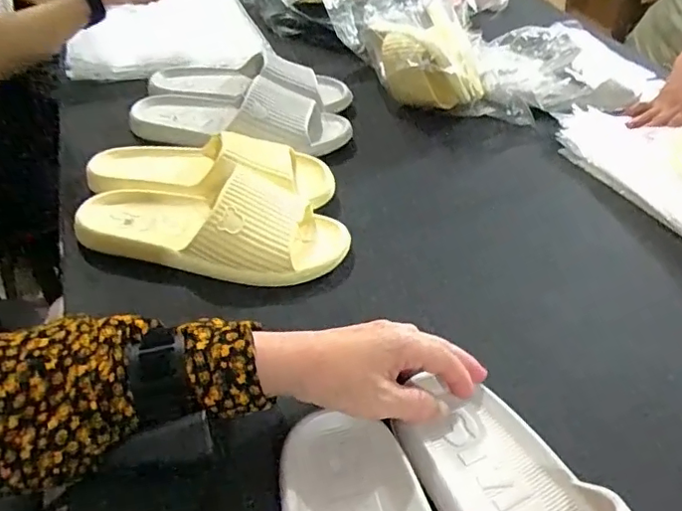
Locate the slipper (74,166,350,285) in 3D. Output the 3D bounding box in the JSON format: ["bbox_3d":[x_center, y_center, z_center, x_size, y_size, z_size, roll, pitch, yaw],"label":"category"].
[{"bbox_3d":[-0.120,-0.039,0.520,0.247,0.059,0.103,7,41,2],"label":"slipper"}]

